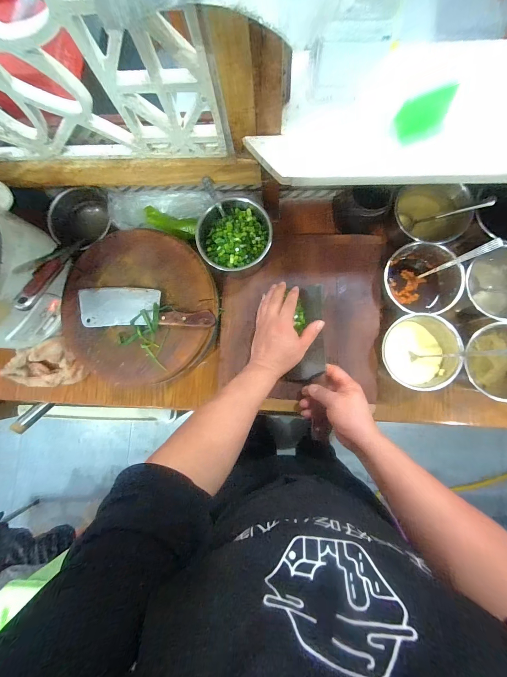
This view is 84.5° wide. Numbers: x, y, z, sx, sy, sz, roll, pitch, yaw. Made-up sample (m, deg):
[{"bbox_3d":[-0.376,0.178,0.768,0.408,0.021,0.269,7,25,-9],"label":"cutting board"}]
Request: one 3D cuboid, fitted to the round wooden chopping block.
[{"bbox_3d":[-0.225,-0.061,0.571,0.308,0.086,0.286,0,86,5],"label":"round wooden chopping block"}]

